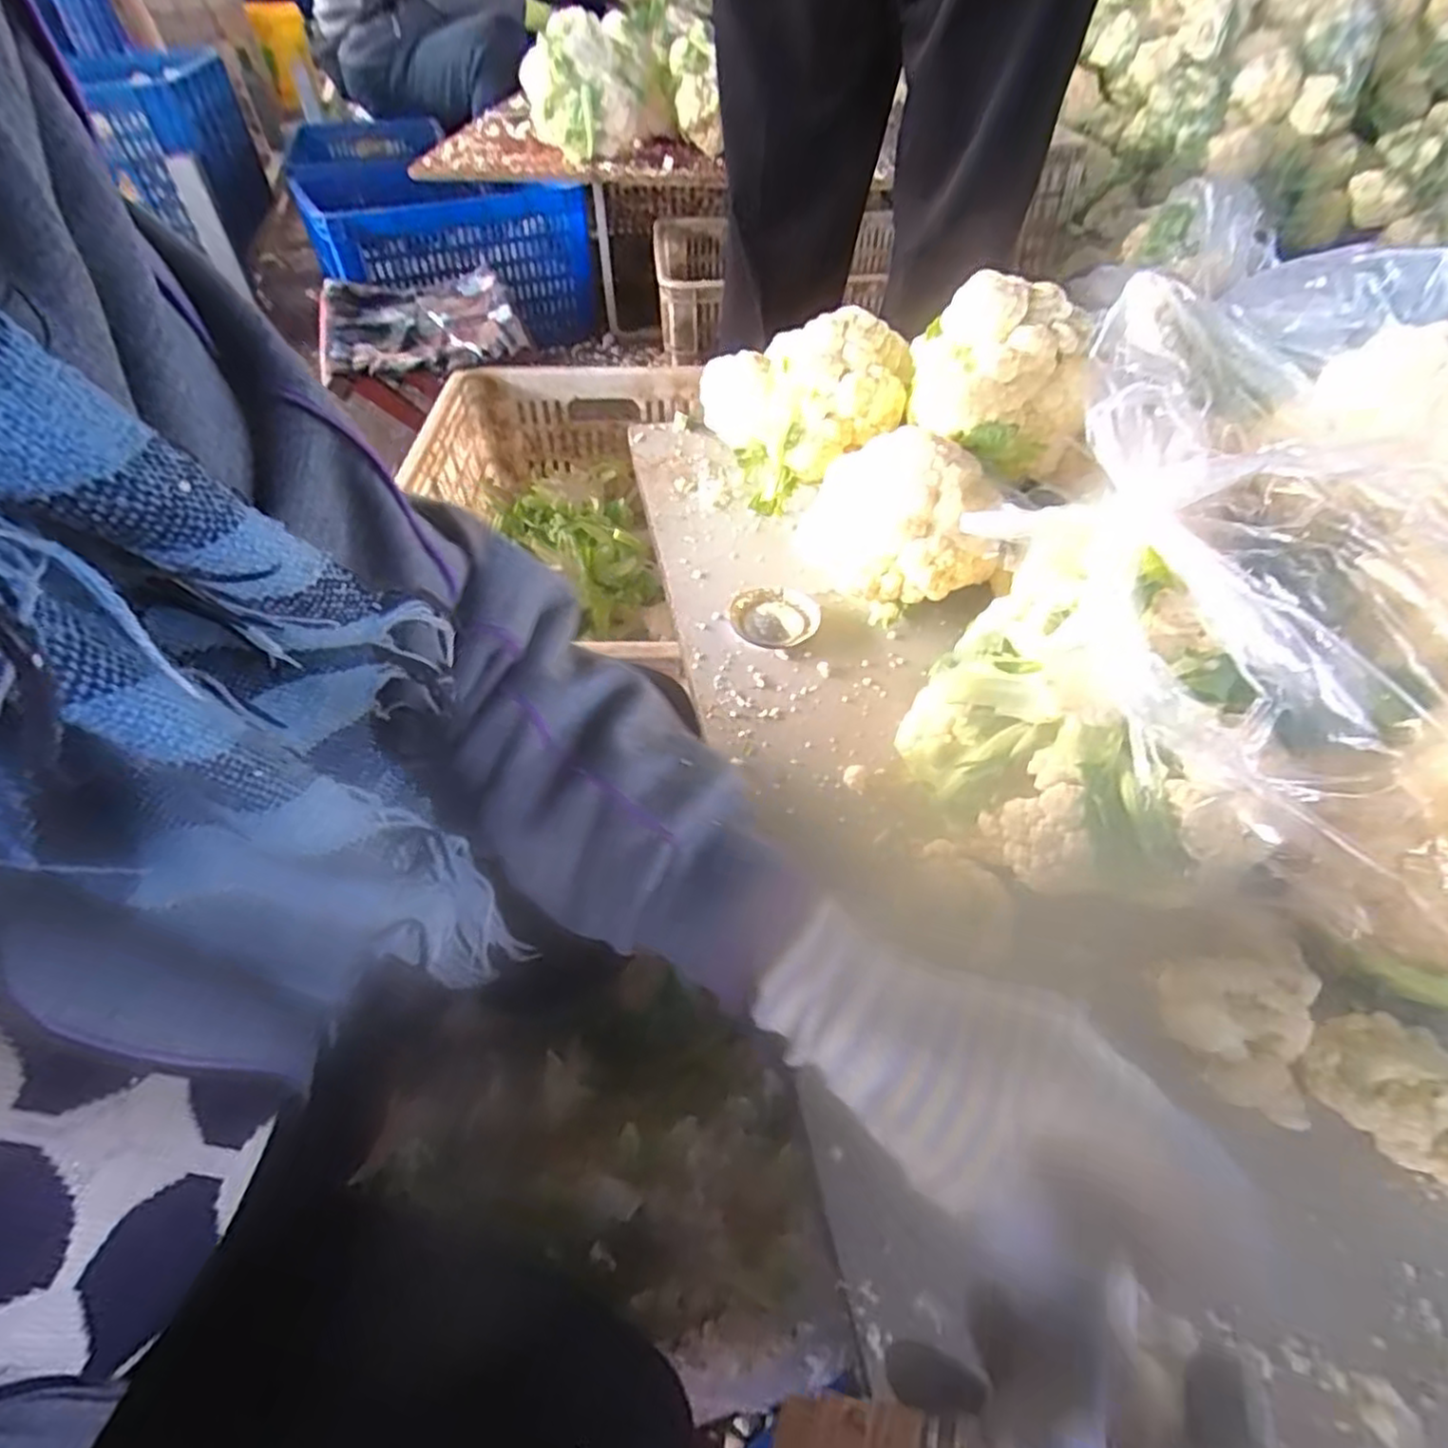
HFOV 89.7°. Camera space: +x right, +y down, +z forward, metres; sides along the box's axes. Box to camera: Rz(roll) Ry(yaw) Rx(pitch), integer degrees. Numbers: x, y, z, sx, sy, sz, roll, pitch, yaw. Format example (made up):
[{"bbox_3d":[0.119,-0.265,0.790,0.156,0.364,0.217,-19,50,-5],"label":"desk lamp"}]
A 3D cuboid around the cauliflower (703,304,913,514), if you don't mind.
[{"bbox_3d":[0.056,-0.246,0.606,0.174,0.138,0.120,8,50,7],"label":"cauliflower"}]

